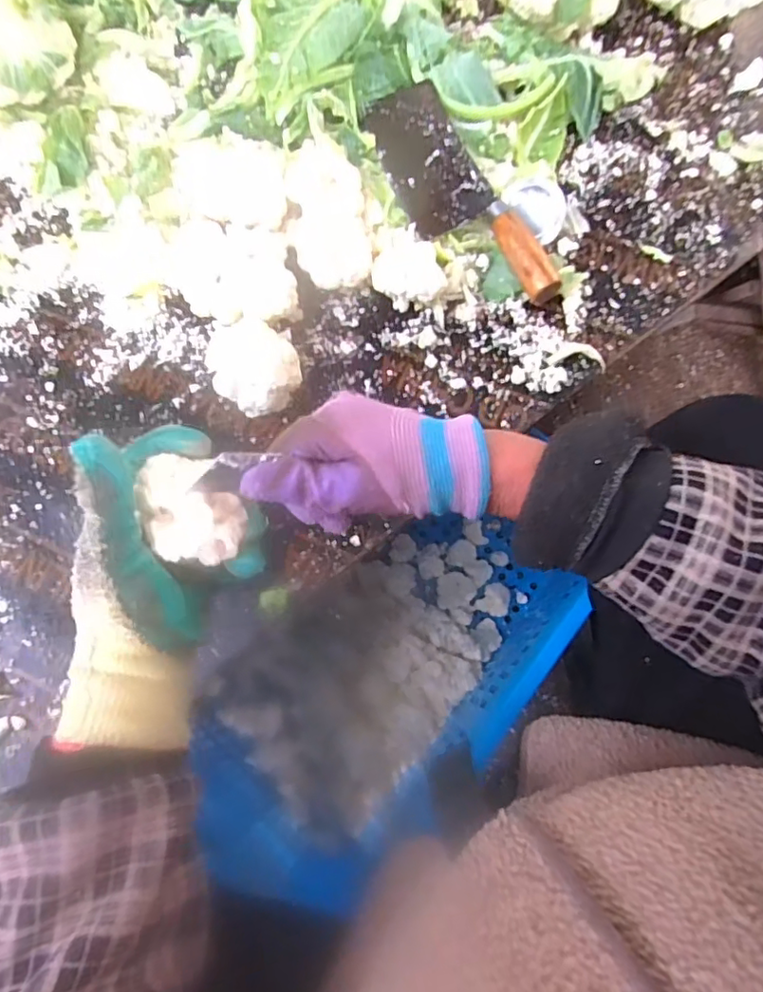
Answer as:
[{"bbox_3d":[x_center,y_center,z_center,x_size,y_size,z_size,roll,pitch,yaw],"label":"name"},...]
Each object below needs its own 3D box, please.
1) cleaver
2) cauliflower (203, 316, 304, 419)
[{"bbox_3d":[0.067,-0.287,0.551,0.085,0.034,0.271,-26,74,-6],"label":"cleaver"},{"bbox_3d":[-0.108,-0.107,0.498,0.069,0.061,0.071,-35,75,-8],"label":"cauliflower"}]

